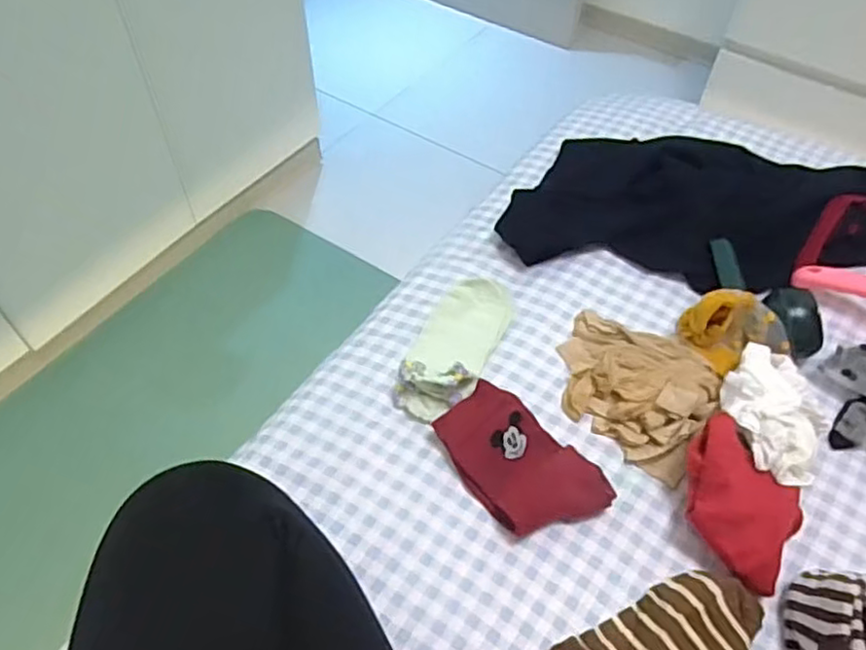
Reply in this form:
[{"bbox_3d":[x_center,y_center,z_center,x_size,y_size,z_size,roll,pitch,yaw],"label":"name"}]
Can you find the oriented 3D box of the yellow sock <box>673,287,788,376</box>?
[{"bbox_3d":[0.291,0.006,0.642,0.093,0.068,0.061,6,52,4],"label":"yellow sock"}]

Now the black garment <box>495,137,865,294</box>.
[{"bbox_3d":[0.349,-0.135,0.765,0.521,0.047,0.220,9,53,6],"label":"black garment"}]

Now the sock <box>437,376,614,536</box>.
[{"bbox_3d":[0.074,0.120,0.579,0.083,0.028,0.146,-36,61,-25],"label":"sock"}]

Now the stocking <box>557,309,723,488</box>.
[{"bbox_3d":[0.187,0.049,0.626,0.154,0.043,0.130,31,58,21],"label":"stocking"}]

